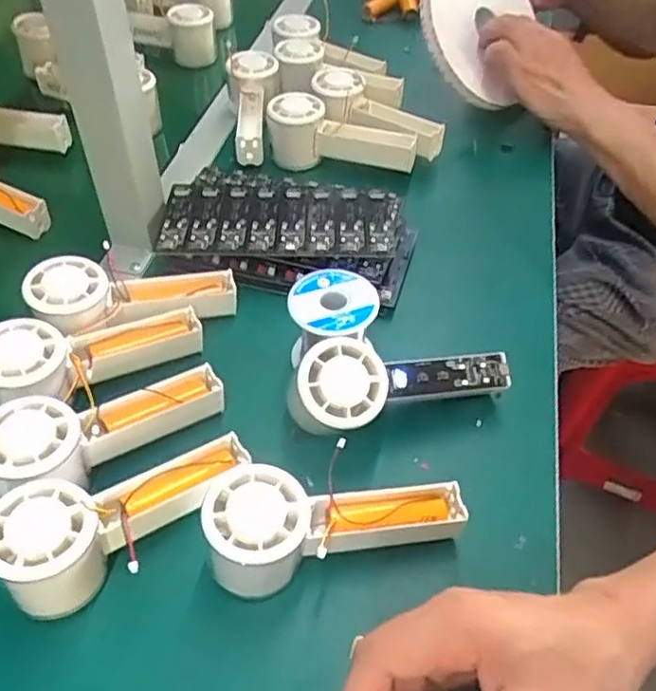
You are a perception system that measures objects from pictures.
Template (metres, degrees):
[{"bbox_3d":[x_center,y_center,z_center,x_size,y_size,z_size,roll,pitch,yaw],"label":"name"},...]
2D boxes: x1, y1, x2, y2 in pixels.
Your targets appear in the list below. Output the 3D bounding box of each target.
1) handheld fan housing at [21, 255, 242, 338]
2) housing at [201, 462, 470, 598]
[{"bbox_3d":[-0.146,-0.039,0.482,0.147,0.031,0.046,-2,48,-21],"label":"handheld fan housing"},{"bbox_3d":[0.003,0.108,0.373,0.152,0.054,0.063,1,48,-19],"label":"housing"}]

